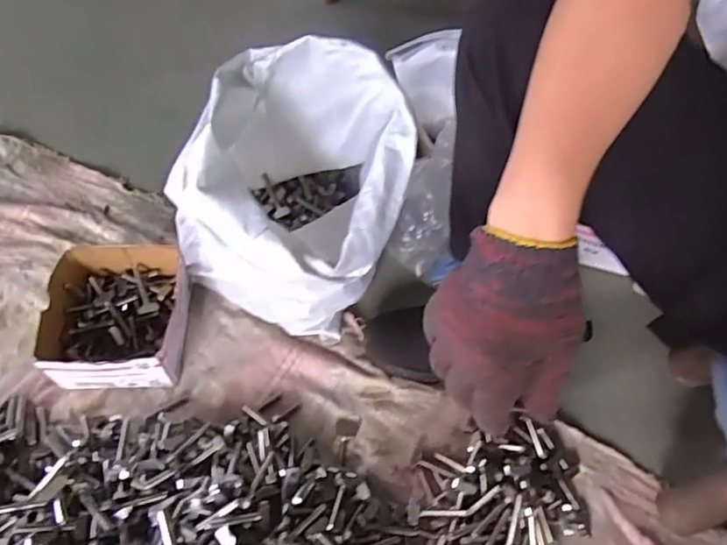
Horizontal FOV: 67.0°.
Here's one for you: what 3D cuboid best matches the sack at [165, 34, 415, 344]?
[{"bbox_3d":[-0.070,-0.078,0.621,0.241,0.254,0.231,25,61,12],"label":"sack"}]

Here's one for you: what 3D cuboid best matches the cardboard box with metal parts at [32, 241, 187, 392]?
[{"bbox_3d":[-0.281,0.051,0.637,0.151,0.078,0.151,-3,59,-4],"label":"cardboard box with metal parts"}]

